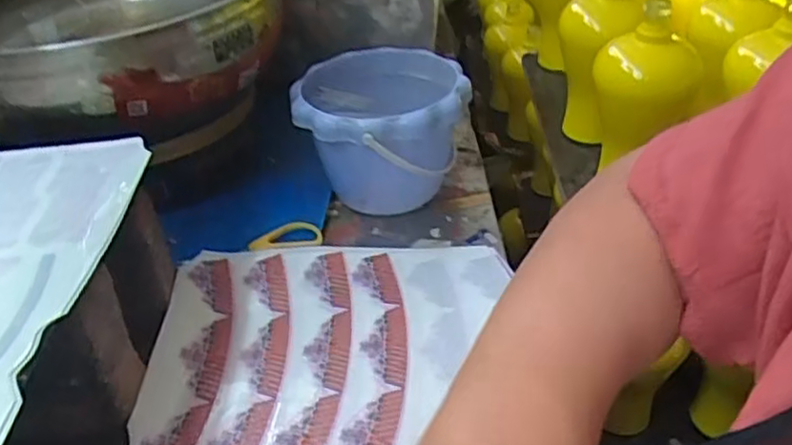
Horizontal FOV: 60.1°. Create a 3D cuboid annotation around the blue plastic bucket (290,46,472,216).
[{"bbox_3d":[-0.011,-0.082,0.625,0.143,0.111,0.157,-1,35,1],"label":"blue plastic bucket"}]

